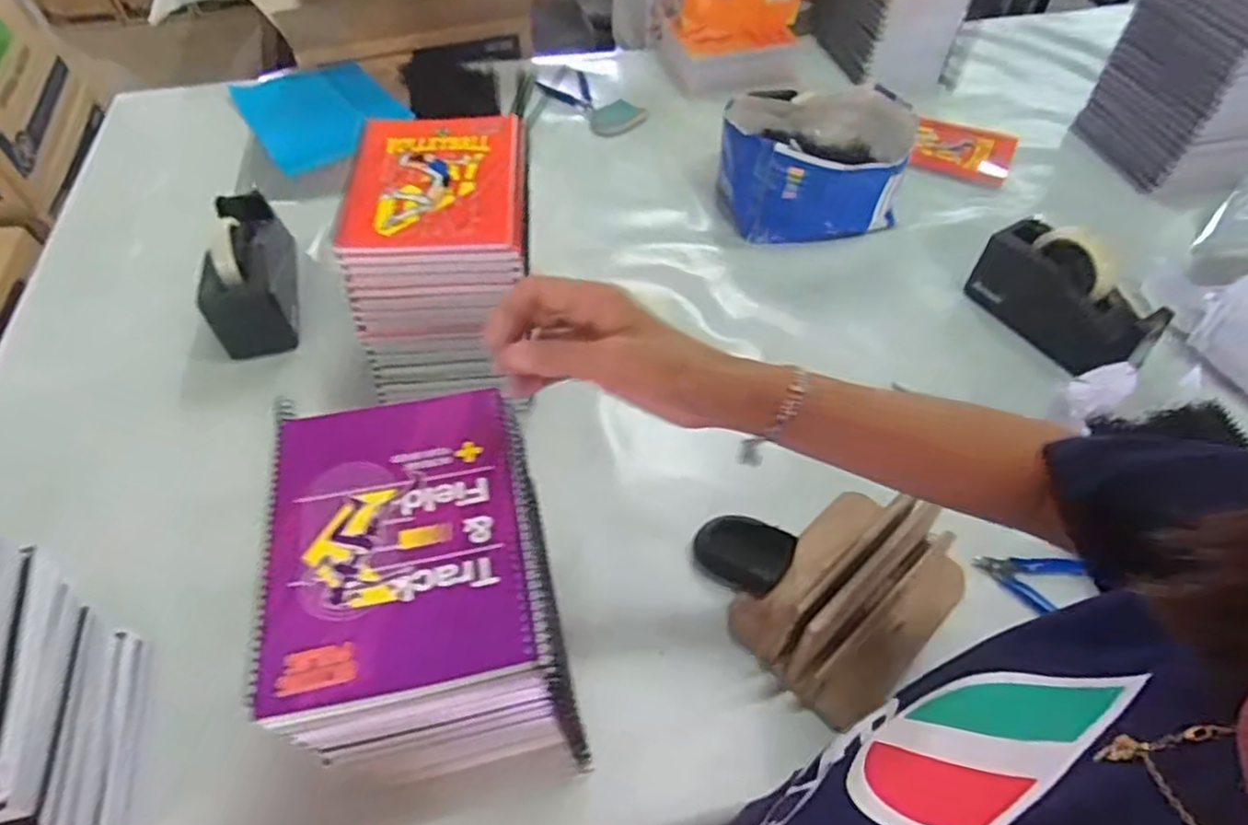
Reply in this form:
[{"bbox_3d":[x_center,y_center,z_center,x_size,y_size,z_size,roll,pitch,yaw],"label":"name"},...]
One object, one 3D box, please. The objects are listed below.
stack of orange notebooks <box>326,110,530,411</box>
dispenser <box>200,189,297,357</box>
[{"bbox_3d":[-0.179,-0.154,0.736,0.161,0.211,0.202,-4,53,-3],"label":"stack of orange notebooks"},{"bbox_3d":[-0.436,-0.172,0.824,0.079,0.097,0.187,-9,54,-7],"label":"dispenser"}]

